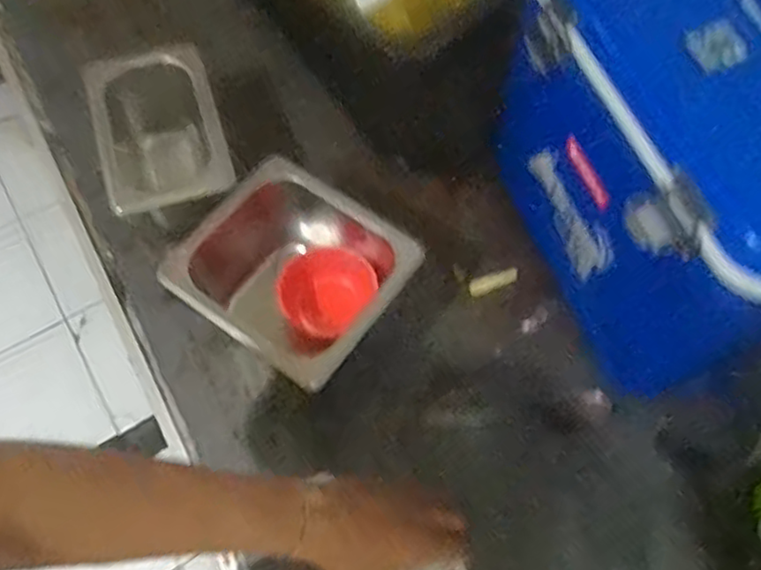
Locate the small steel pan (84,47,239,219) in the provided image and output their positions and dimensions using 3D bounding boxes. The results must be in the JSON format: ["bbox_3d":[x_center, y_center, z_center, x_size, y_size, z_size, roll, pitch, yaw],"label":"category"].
[{"bbox_3d":[-0.210,-0.130,0.678,0.110,0.098,0.168,-15,66,-7],"label":"small steel pan"}]

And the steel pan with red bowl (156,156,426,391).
[{"bbox_3d":[-0.075,-0.005,0.633,0.187,0.112,0.163,34,71,17],"label":"steel pan with red bowl"}]

